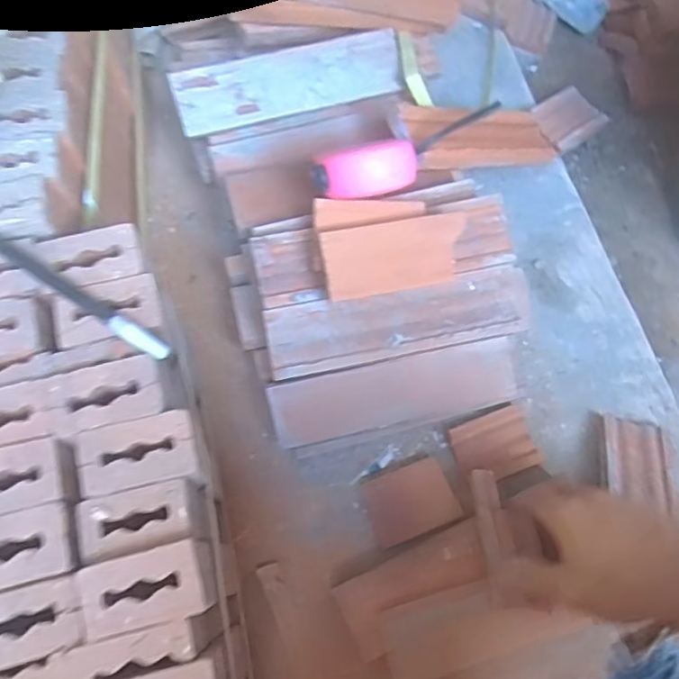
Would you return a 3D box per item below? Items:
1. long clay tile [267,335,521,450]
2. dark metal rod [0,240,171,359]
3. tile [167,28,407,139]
[{"bbox_3d":[0.054,0.050,0.567,0.230,0.019,0.070,-13,111,-8],"label":"long clay tile"},{"bbox_3d":[-0.168,-0.029,0.376,0.151,0.006,0.010,32,71,10],"label":"dark metal rod"},{"bbox_3d":[-0.049,-0.258,0.605,0.226,0.008,0.063,-15,95,-6],"label":"tile"}]

